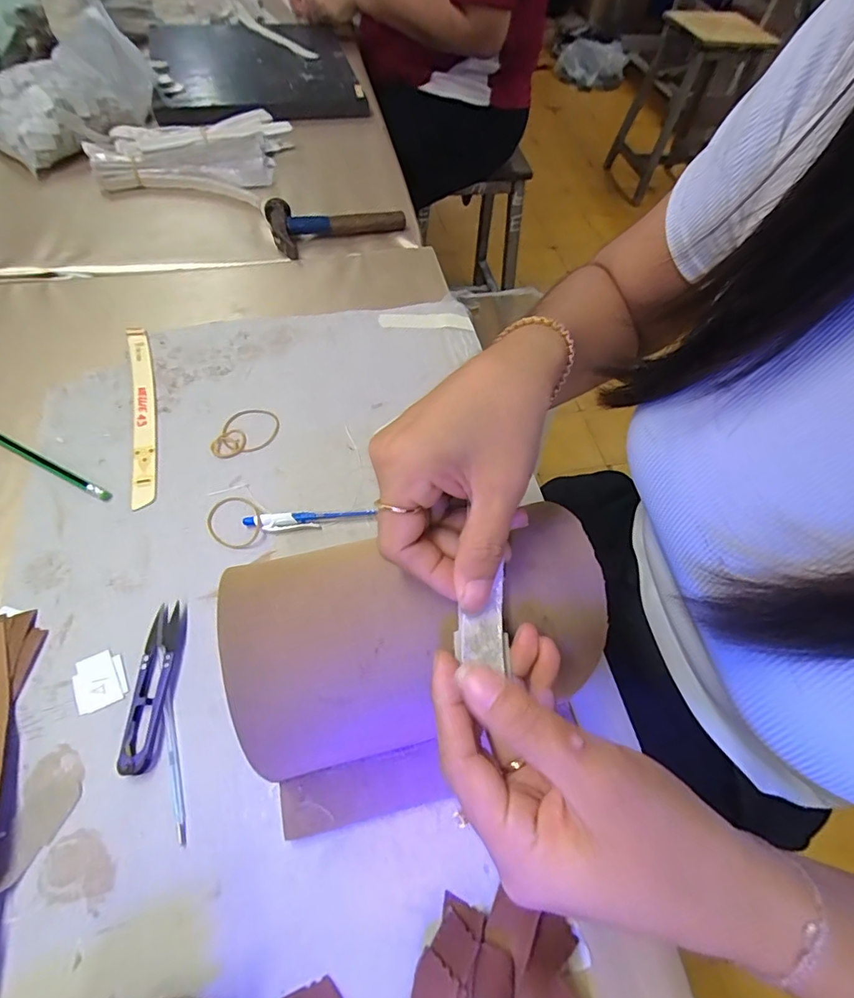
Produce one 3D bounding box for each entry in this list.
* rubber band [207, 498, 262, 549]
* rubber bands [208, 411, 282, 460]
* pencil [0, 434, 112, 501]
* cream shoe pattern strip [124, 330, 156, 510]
[{"bbox_3d":[-0.149,0.017,0.379,0.038,0.008,0.046,-38,64,-16],"label":"rubber band"},{"bbox_3d":[-0.158,-0.059,0.425,0.059,0.004,0.045,-18,62,-14],"label":"rubber bands"},{"bbox_3d":[-0.313,-0.031,0.394,0.143,0.004,0.010,25,61,10],"label":"pencil"},{"bbox_3d":[-0.250,-0.081,0.431,0.020,0.004,0.205,-14,61,-12],"label":"cream shoe pattern strip"}]

